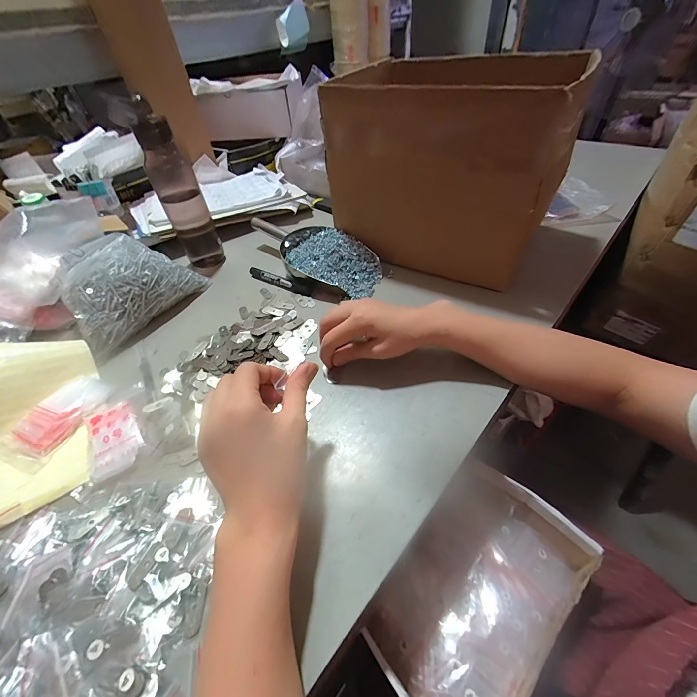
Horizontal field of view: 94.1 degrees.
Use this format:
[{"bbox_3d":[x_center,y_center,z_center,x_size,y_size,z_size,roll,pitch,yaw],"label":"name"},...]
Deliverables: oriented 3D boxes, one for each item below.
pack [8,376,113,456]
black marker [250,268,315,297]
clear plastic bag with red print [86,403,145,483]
[{"bbox_3d":[-0.336,0.073,0.384,0.056,0.018,0.096,17,51,21],"label":"pack"},{"bbox_3d":[-0.117,-0.114,0.548,0.140,0.017,0.013,25,54,27],"label":"black marker"},{"bbox_3d":[-0.256,0.093,0.354,0.049,0.008,0.088,-27,49,-18],"label":"clear plastic bag with red print"}]

